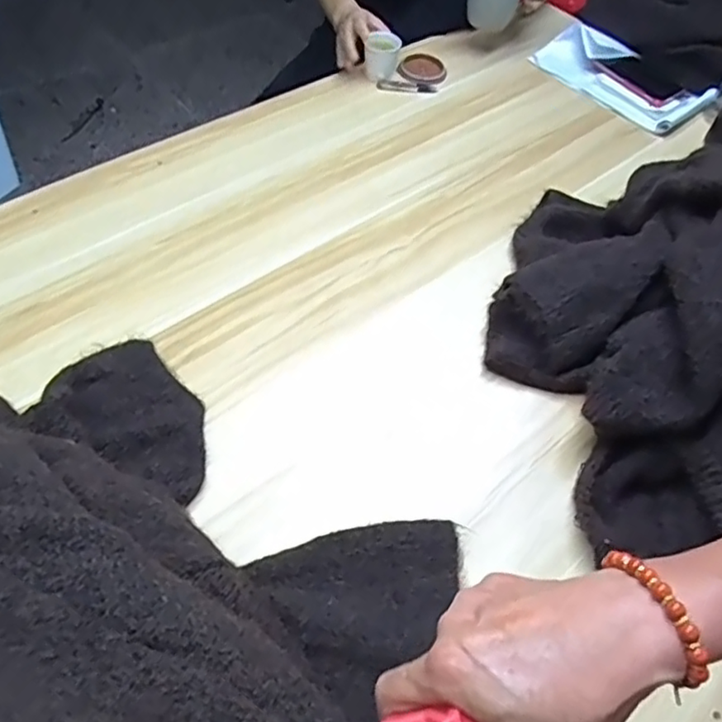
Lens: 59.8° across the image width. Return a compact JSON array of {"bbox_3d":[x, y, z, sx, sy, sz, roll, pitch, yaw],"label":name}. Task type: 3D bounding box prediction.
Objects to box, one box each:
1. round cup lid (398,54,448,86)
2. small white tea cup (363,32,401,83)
[{"bbox_3d":[0.106,-0.496,1.073,0.082,0.009,0.075,6,62,-11],"label":"round cup lid"},{"bbox_3d":[0.037,-0.508,1.053,0.051,0.065,0.049,2,55,-3],"label":"small white tea cup"}]

